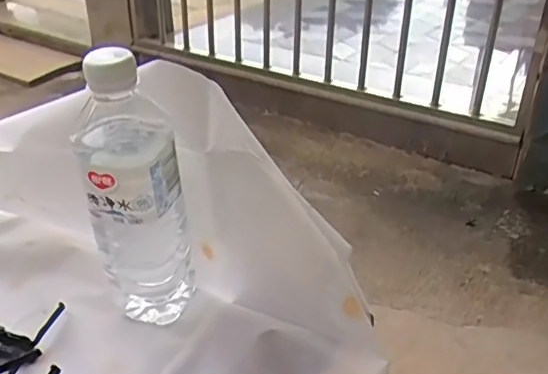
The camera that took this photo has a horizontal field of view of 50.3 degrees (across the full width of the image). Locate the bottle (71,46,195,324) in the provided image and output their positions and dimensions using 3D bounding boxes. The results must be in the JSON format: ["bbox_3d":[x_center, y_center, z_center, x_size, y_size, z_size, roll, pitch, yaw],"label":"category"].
[{"bbox_3d":[-0.100,0.005,0.416,0.061,0.204,0.062,10,36,15],"label":"bottle"}]

